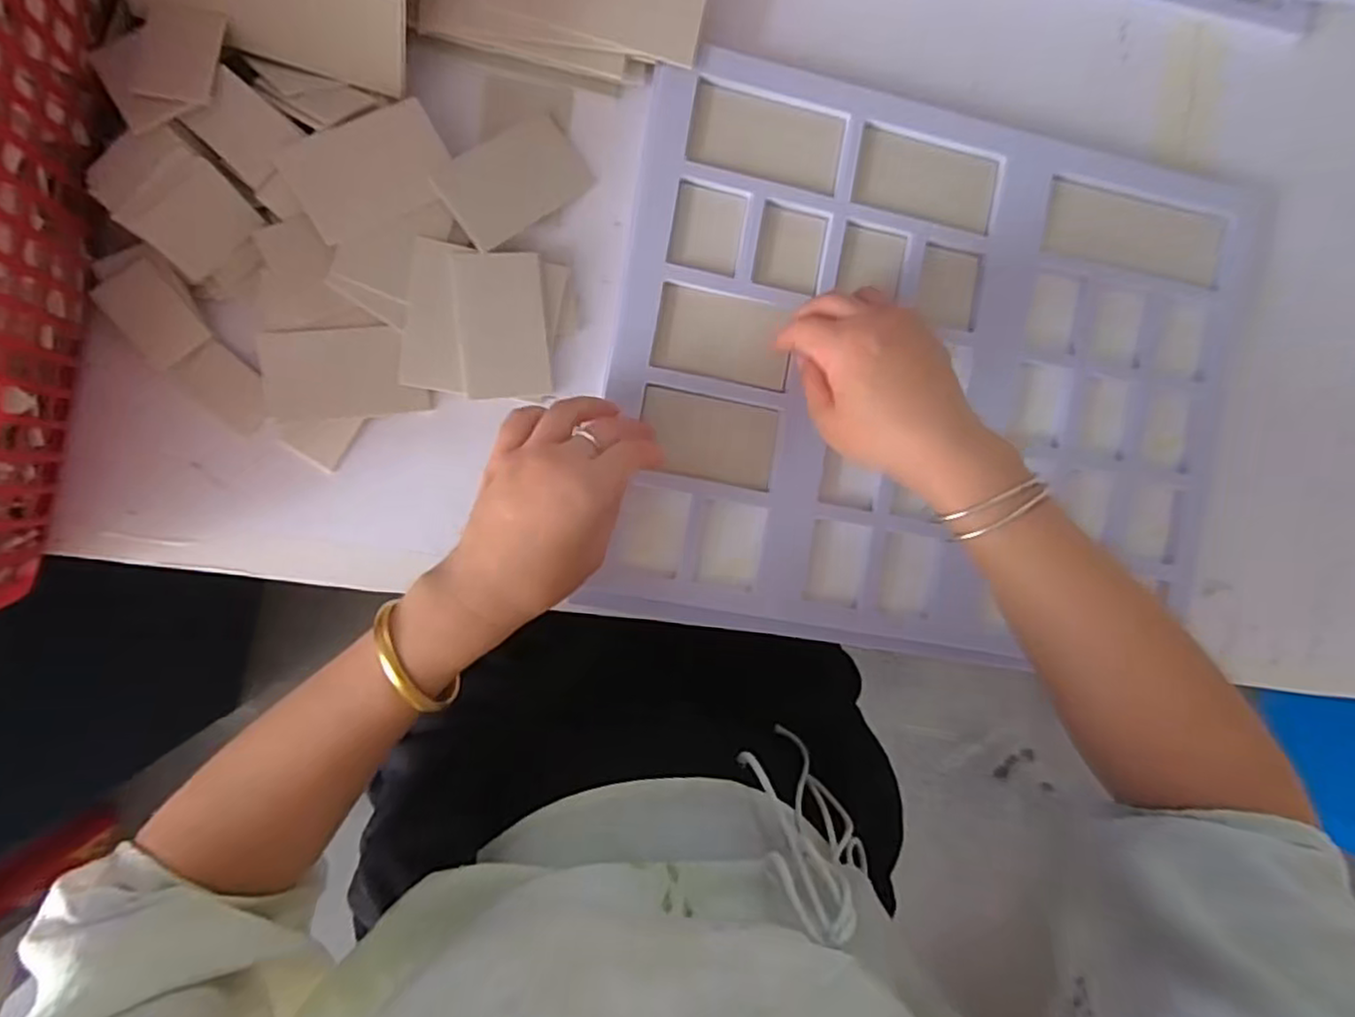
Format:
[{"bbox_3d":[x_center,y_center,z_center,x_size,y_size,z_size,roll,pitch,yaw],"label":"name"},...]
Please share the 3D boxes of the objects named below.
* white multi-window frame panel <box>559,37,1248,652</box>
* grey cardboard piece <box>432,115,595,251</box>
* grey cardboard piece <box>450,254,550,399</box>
[{"bbox_3d":[0.172,-0.081,0.459,0.420,0.030,0.347,9,91,-8],"label":"white multi-window frame panel"},{"bbox_3d":[-0.102,-0.204,0.432,0.088,0.007,0.053,-40,103,-14],"label":"grey cardboard piece"},{"bbox_3d":[-0.108,-0.114,0.432,0.051,0.004,0.086,-7,98,-17],"label":"grey cardboard piece"}]

